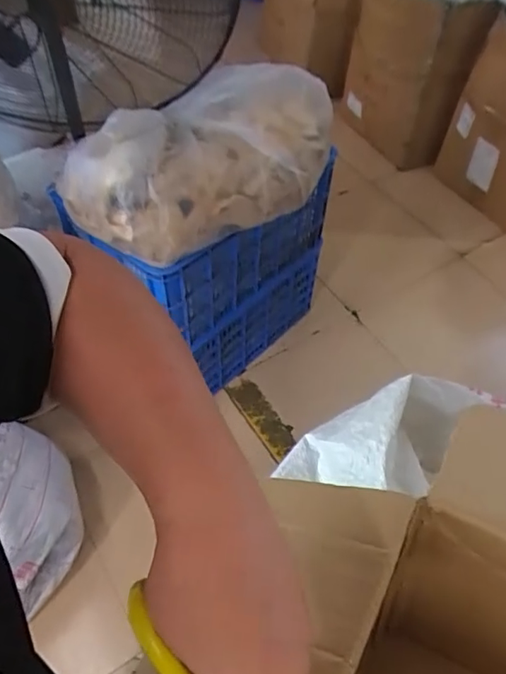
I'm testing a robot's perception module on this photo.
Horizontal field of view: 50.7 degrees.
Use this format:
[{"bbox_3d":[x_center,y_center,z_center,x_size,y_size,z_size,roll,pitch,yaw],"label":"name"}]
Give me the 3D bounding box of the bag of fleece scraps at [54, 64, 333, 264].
[{"bbox_3d":[-0.114,-0.377,1.091,0.505,0.236,0.322,-35,62,-24],"label":"bag of fleece scraps"}]

